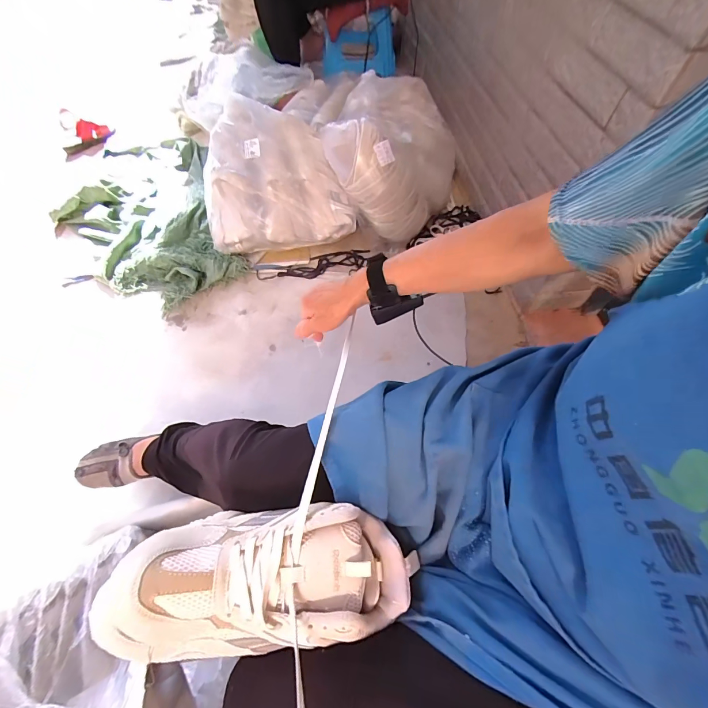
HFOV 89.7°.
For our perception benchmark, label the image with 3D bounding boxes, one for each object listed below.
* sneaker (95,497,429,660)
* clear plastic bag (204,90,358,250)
[{"bbox_3d":[-0.069,0.190,0.308,0.236,0.086,0.106,0,58,-12],"label":"sneaker"},{"bbox_3d":[-0.225,-0.487,1.001,0.388,0.239,0.326,-10,59,-7],"label":"clear plastic bag"}]

